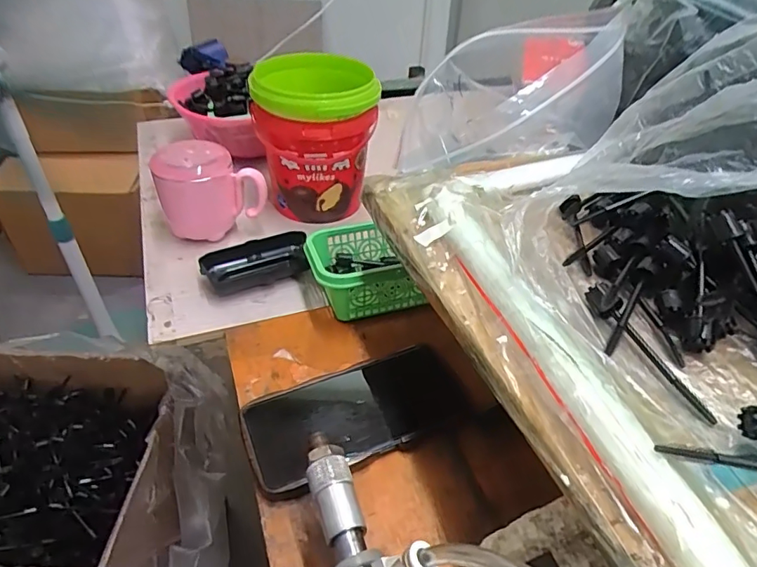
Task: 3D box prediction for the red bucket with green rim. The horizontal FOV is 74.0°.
[{"bbox_3d":[-0.072,-0.165,0.579,0.127,0.151,0.143,-4,41,-9],"label":"red bucket with green rim"}]

